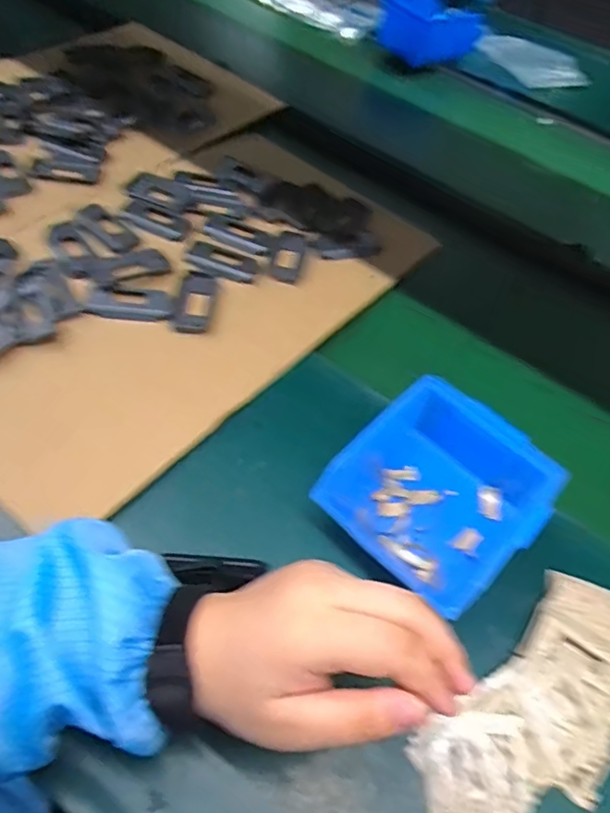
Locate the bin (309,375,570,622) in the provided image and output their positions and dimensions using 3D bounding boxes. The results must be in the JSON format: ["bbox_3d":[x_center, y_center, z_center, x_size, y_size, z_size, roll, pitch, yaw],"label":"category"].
[{"bbox_3d":[0.101,0.060,0.413,0.132,0.055,0.140,39,62,20],"label":"bin"}]

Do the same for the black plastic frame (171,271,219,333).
[{"bbox_3d":[-0.101,-0.096,0.522,0.031,0.012,0.076,8,56,1],"label":"black plastic frame"}]

